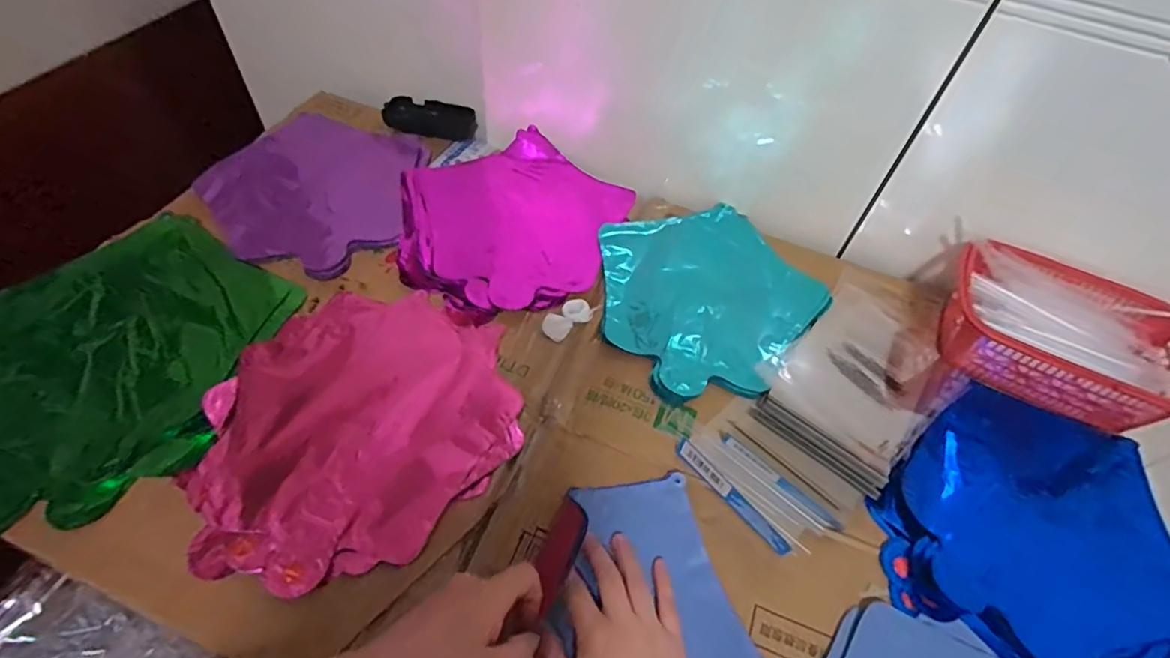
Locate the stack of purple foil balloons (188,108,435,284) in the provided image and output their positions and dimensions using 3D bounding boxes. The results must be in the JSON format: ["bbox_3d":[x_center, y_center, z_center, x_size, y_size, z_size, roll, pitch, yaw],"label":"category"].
[{"bbox_3d":[-0.301,-0.157,0.636,0.221,0.013,0.222,10,54,1],"label":"stack of purple foil balloons"}]

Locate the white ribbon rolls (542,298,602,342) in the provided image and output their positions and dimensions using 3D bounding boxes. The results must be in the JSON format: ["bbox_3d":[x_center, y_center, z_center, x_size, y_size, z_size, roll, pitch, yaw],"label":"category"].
[{"bbox_3d":[-0.015,-0.012,0.560,0.056,0.013,0.028,-32,63,-25],"label":"white ribbon rolls"}]

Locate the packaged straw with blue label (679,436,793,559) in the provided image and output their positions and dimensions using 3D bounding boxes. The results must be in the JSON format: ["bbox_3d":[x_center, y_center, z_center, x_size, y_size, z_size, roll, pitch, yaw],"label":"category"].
[{"bbox_3d":[0.114,0.131,0.454,0.111,0.018,0.006,43,25,24],"label":"packaged straw with blue label"}]

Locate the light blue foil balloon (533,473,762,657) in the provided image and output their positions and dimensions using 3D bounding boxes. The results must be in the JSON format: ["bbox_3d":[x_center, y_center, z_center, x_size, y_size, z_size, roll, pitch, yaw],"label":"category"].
[{"bbox_3d":[0.034,0.235,0.399,0.177,0.021,0.260,19,54,8],"label":"light blue foil balloon"}]

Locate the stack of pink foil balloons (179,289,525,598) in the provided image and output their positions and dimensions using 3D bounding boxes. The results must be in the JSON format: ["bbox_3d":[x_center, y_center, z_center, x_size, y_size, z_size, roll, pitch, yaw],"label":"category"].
[{"bbox_3d":[-0.187,0.069,0.479,0.244,0.009,0.242,-16,57,-16],"label":"stack of pink foil balloons"}]

